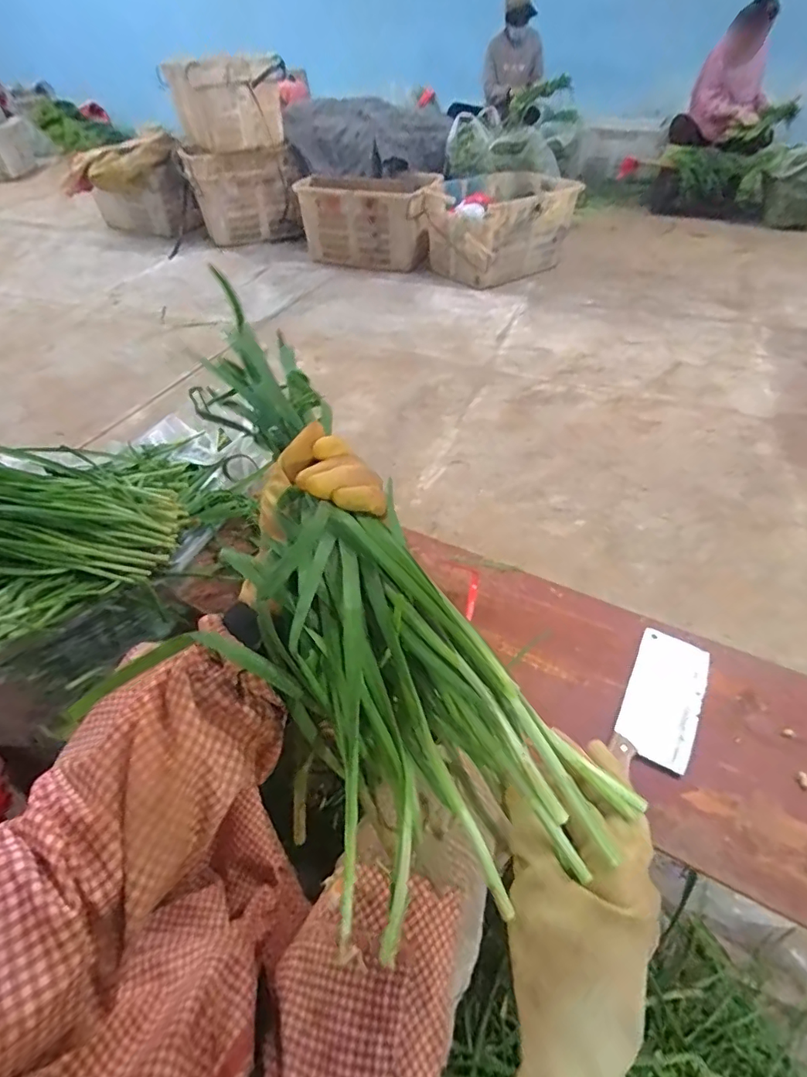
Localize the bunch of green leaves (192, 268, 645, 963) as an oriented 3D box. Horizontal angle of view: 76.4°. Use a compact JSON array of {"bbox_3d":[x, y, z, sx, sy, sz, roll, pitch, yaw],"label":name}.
[{"bbox_3d":[-0.055,0.015,0.348,0.131,0.088,0.431,-22,66,-19],"label":"bunch of green leaves"}]

